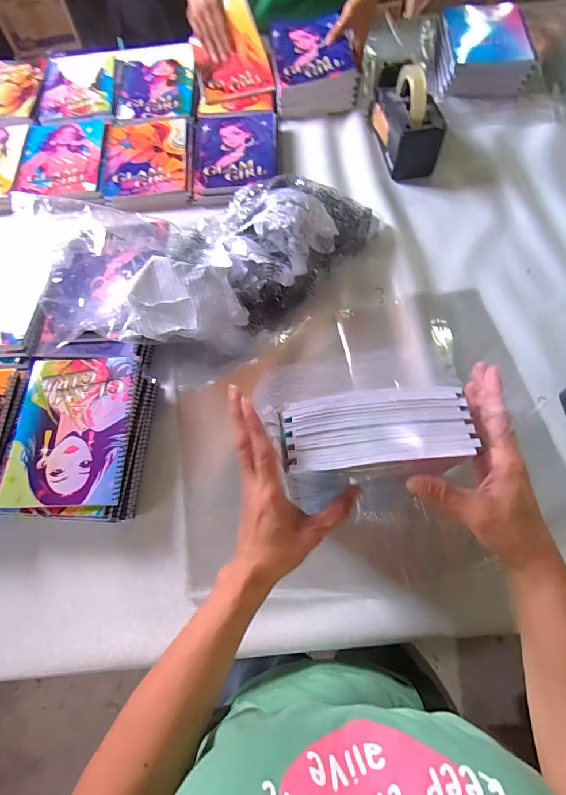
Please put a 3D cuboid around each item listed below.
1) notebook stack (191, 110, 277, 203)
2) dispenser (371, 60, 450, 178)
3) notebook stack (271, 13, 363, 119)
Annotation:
[{"bbox_3d":[-0.090,-0.462,0.737,0.157,0.037,0.215,-1,66,1],"label":"notebook stack"},{"bbox_3d":[0.220,-0.510,0.693,0.086,0.125,0.195,-7,66,-1],"label":"dispenser"},{"bbox_3d":[0.060,-0.667,0.779,0.156,0.066,0.194,-4,65,0],"label":"notebook stack"}]

